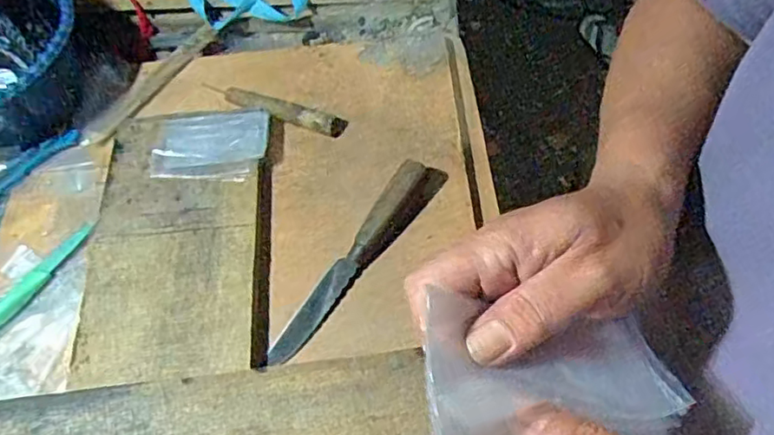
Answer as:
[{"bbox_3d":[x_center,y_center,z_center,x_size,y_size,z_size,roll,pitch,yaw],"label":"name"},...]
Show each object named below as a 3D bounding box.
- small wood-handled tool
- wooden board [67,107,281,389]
[{"bbox_3d":[-0.134,-0.127,0.682,0.180,0.021,0.026,16,61,13],"label":"small wood-handled tool"},{"bbox_3d":[-0.205,0.015,0.600,0.178,0.021,0.302,-4,58,1],"label":"wooden board"}]

